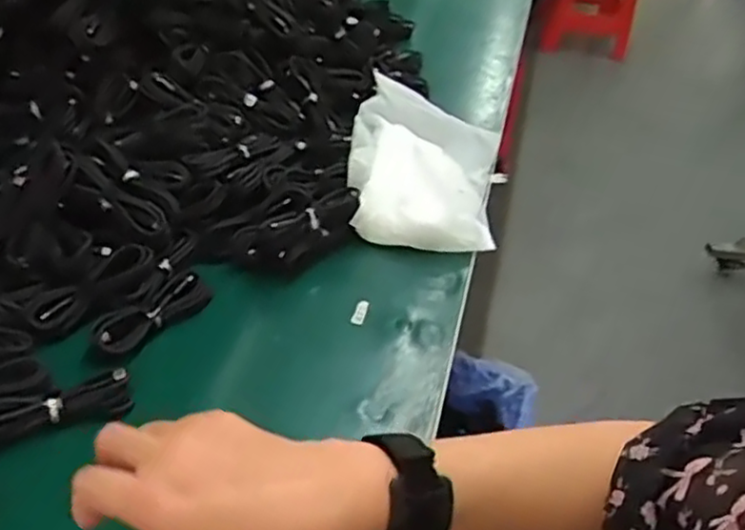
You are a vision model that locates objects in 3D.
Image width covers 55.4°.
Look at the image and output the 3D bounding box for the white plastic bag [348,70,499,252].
[{"bbox_3d":[0.056,-0.103,0.771,0.162,0.075,0.240,8,39,1],"label":"white plastic bag"}]

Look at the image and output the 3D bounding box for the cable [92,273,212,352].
[{"bbox_3d":[-0.177,0.038,0.576,0.036,0.013,0.100,33,46,28],"label":"cable"}]

